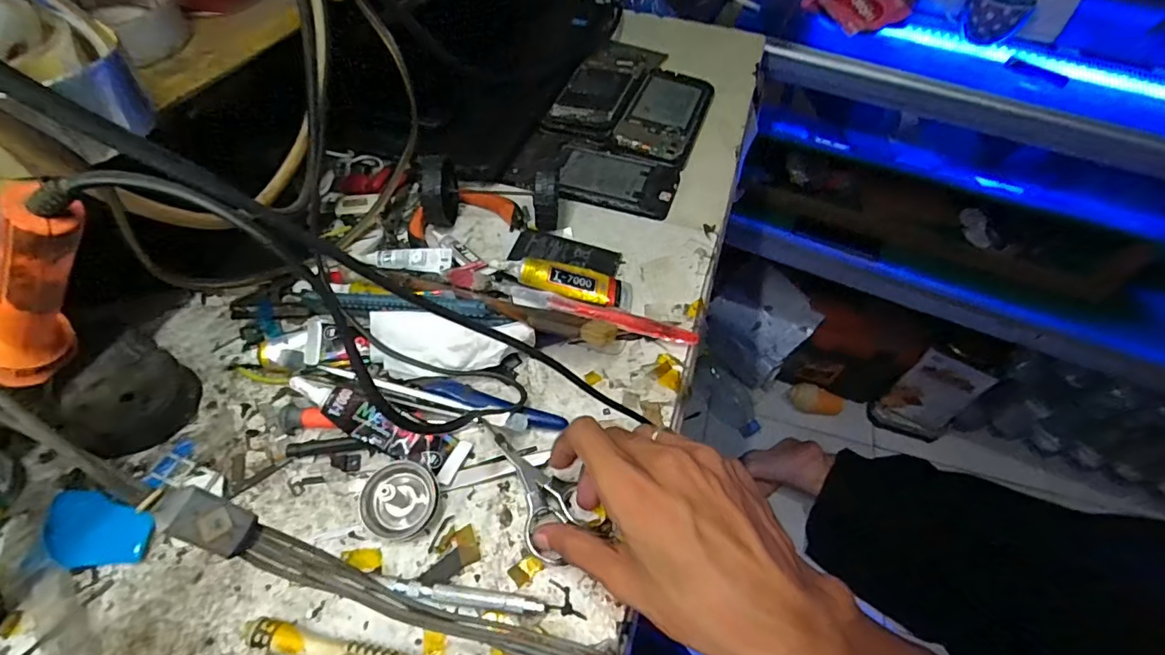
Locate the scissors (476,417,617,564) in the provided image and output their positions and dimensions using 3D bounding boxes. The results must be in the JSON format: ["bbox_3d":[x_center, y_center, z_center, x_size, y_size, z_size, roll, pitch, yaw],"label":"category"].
[{"bbox_3d":[-0.031,0.088,0.305,0.038,0.007,0.095,-31,65,-24],"label":"scissors"}]

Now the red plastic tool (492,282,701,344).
[{"bbox_3d":[0.008,-0.009,0.384,0.150,0.016,0.015,14,53,8],"label":"red plastic tool"}]

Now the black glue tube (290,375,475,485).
[{"bbox_3d":[-0.120,0.058,0.314,0.107,0.011,0.028,27,54,-2],"label":"black glue tube"}]

